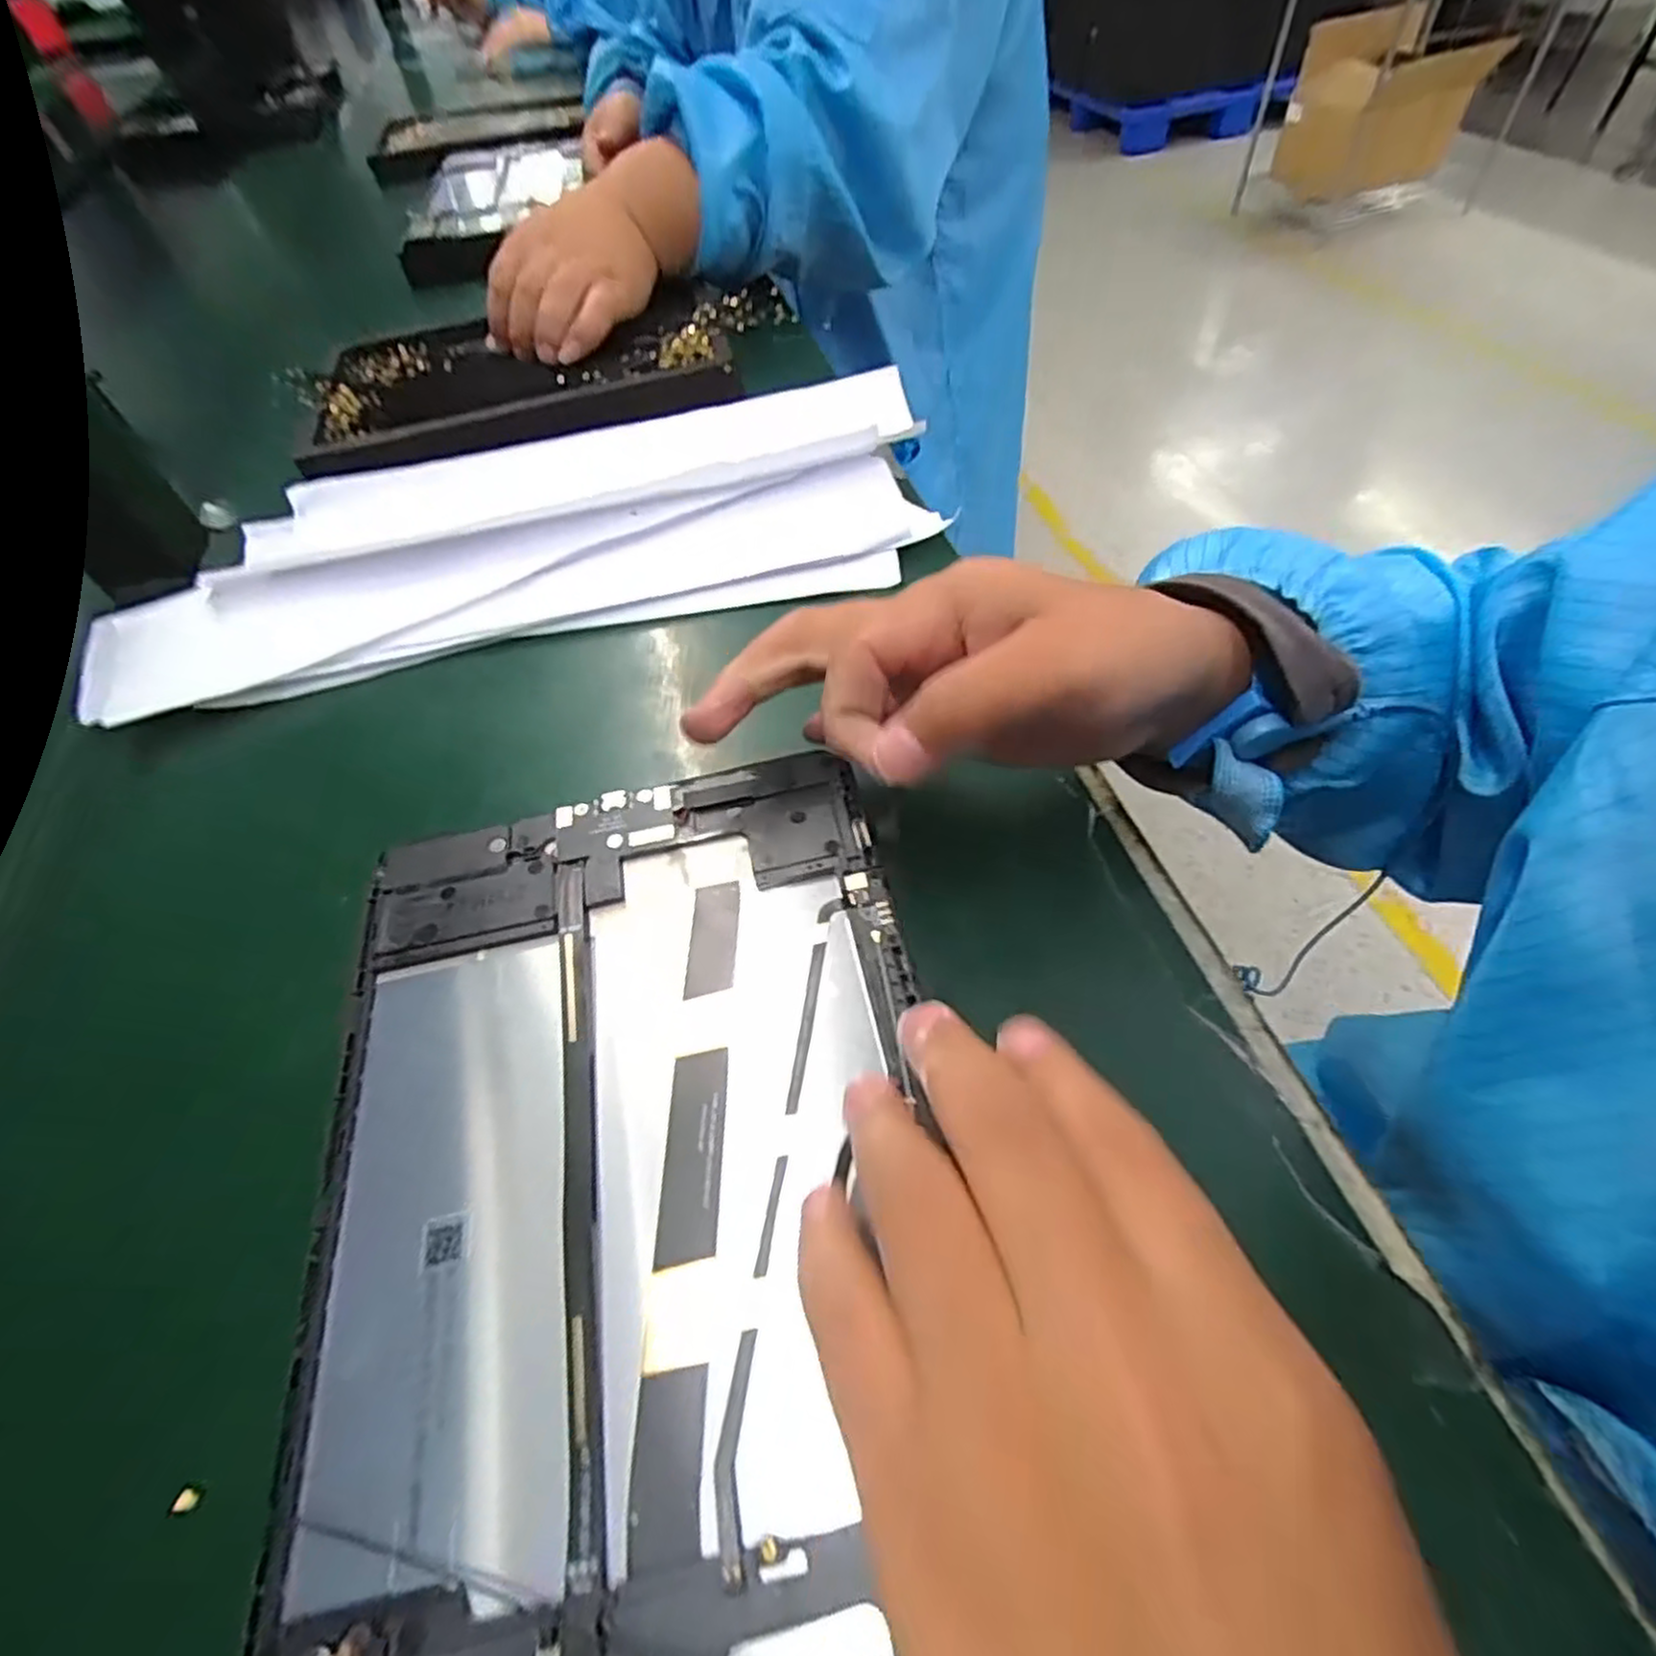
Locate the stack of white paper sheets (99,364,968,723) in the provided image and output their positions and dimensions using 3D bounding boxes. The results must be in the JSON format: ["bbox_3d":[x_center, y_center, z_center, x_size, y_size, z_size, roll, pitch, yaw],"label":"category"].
[{"bbox_3d":[-0.139,-0.142,0.353,0.366,0.026,0.146,-12,54,-5],"label":"stack of white paper sheets"}]

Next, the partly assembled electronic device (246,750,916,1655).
[{"bbox_3d":[-0.045,0.086,0.171,0.143,0.008,0.236,-11,54,-5],"label":"partly assembled electronic device"}]

